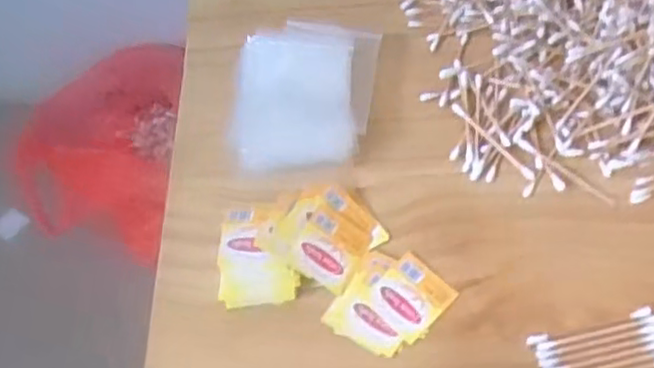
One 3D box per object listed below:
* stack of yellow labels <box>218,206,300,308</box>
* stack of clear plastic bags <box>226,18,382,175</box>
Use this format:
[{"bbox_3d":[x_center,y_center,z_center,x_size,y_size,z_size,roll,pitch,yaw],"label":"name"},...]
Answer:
[{"bbox_3d":[-0.040,0.041,0.405,0.044,0.021,0.059,-3,58,3],"label":"stack of yellow labels"},{"bbox_3d":[-0.013,-0.058,0.468,0.093,0.022,0.111,-2,58,4],"label":"stack of clear plastic bags"}]

